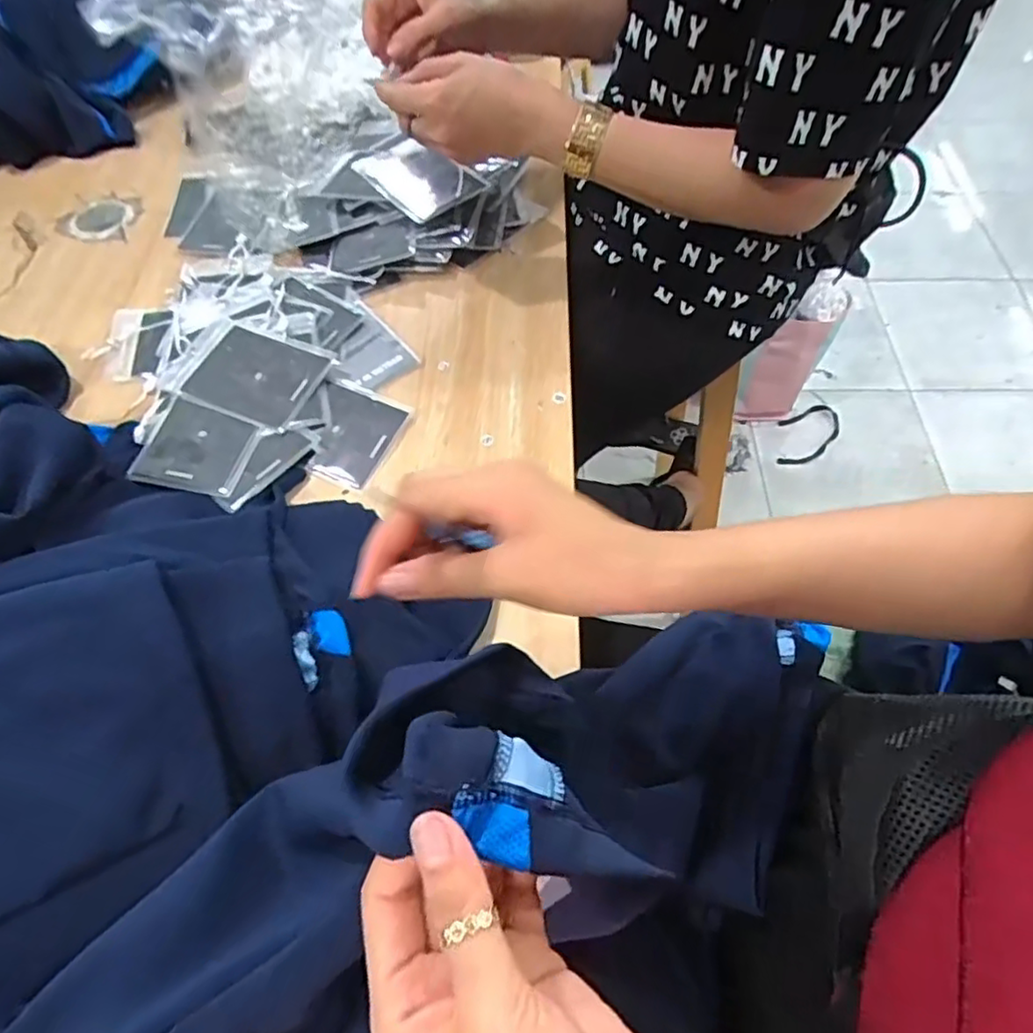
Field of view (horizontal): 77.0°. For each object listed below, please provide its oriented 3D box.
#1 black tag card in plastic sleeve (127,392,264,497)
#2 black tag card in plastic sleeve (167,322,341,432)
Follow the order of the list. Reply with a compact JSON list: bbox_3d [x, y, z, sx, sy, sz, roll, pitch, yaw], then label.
[{"bbox_3d":[-0.256,-0.056,0.523,0.082,0.004,0.079,15,66,4],"label":"black tag card in plastic sleeve"},{"bbox_3d":[-0.229,-0.125,0.557,0.122,0.008,0.089,18,62,10],"label":"black tag card in plastic sleeve"}]

